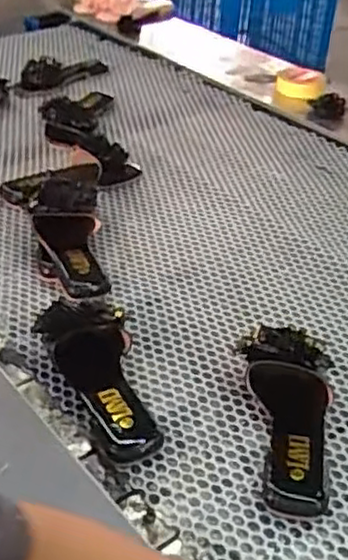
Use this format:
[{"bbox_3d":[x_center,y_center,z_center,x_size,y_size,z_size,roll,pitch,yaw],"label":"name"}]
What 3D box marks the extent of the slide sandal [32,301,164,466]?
[{"bbox_3d":[-0.077,0.113,0.771,0.093,0.065,0.204,-14,51,-20],"label":"slide sandal"}]

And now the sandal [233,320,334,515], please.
[{"bbox_3d":[0.130,0.124,0.745,0.090,0.078,0.254,0,36,-2],"label":"sandal"}]

